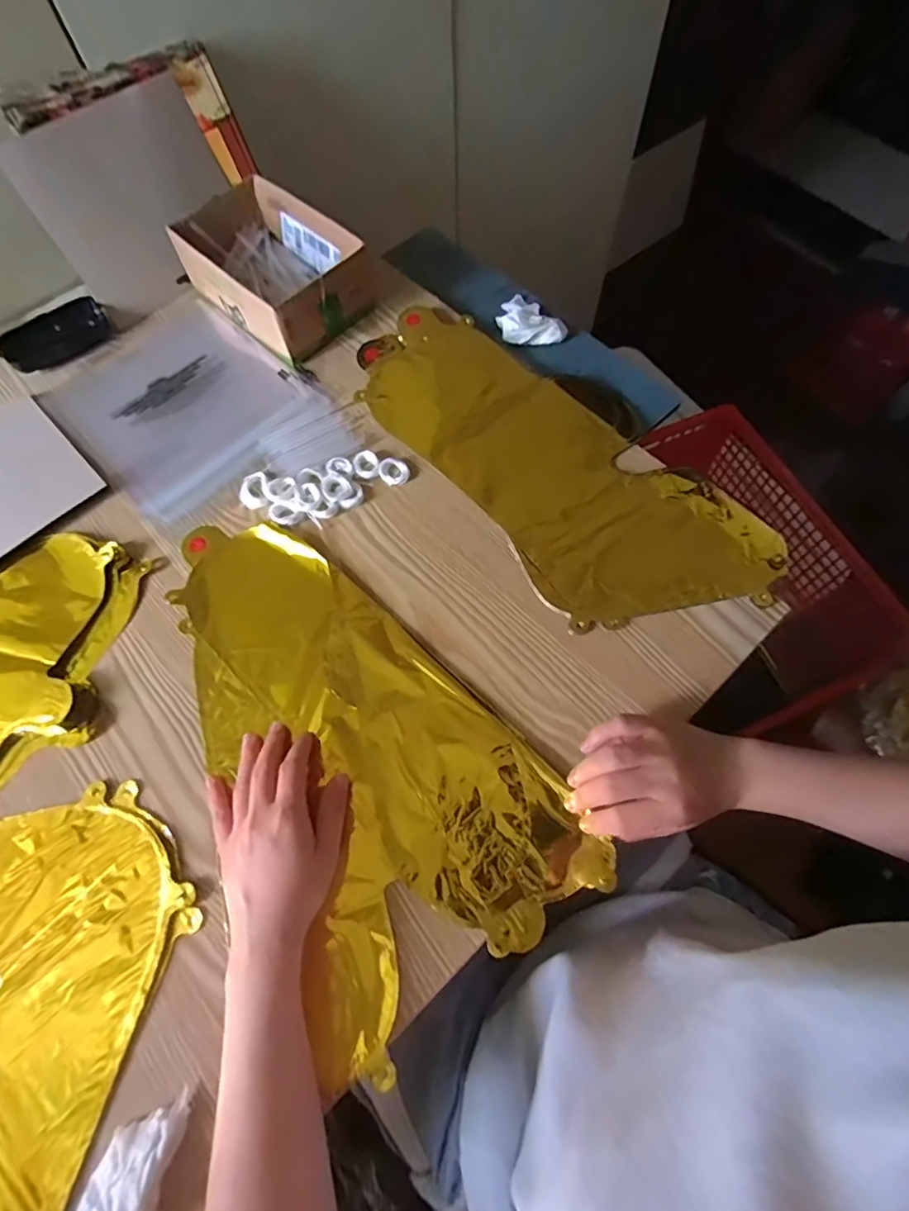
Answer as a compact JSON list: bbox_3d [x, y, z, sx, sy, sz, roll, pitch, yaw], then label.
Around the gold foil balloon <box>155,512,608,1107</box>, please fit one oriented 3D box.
[{"bbox_3d":[-0.098,0.097,0.427,0.213,0.013,0.404,-38,70,-14],"label":"gold foil balloon"}]

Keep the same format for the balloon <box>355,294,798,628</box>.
[{"bbox_3d":[0.076,-0.136,0.515,0.188,0.013,0.439,-42,72,-15],"label":"balloon"}]

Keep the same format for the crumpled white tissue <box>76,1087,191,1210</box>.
[{"bbox_3d":[-0.191,0.339,0.312,0.055,0.018,0.087,2,67,2],"label":"crumpled white tissue"}]

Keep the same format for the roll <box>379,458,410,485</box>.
[{"bbox_3d":[-0.057,-0.126,0.515,0.026,0.006,0.028,-1,67,1],"label":"roll"}]

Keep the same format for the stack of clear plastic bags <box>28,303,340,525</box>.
[{"bbox_3d":[-0.278,-0.212,0.560,0.227,0.007,0.207,41,74,17],"label":"stack of clear plastic bags"}]

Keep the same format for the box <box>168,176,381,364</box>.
[{"bbox_3d":[-0.192,-0.362,0.583,0.196,0.062,0.133,41,73,17],"label":"box"}]

